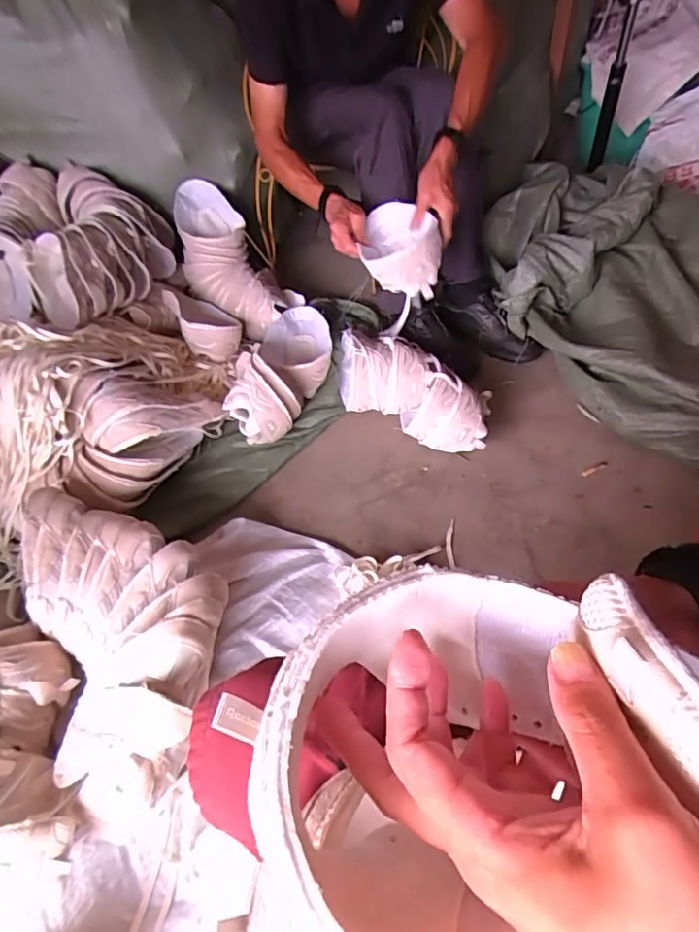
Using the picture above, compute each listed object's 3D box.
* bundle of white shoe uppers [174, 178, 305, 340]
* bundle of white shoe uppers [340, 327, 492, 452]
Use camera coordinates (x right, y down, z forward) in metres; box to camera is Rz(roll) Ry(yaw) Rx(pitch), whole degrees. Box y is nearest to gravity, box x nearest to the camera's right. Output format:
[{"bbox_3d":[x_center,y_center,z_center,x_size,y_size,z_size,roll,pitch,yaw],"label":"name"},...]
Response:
[{"bbox_3d":[-0.313,-0.532,1.424,0.227,0.106,0.490,-25,74,-16],"label":"bundle of white shoe uppers"},{"bbox_3d":[0.119,-0.172,1.178,0.414,0.147,0.162,30,57,28],"label":"bundle of white shoe uppers"}]

